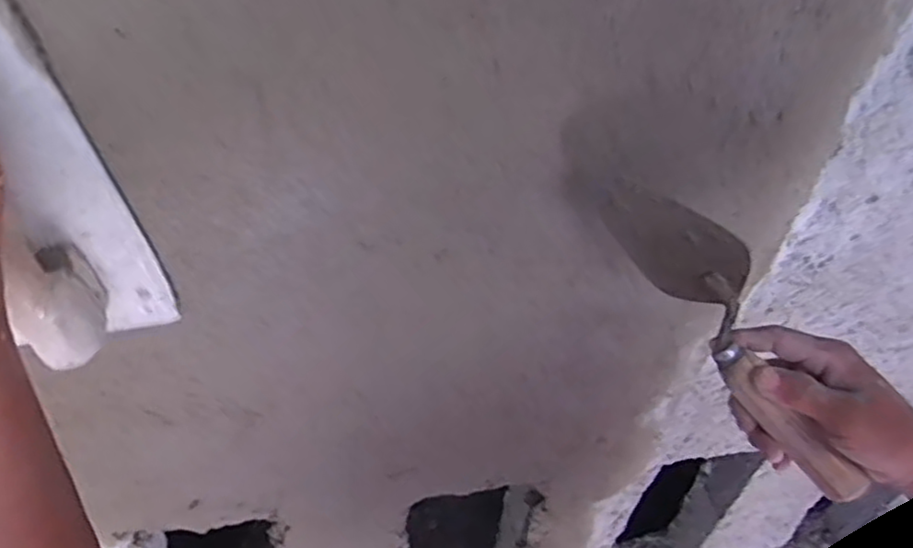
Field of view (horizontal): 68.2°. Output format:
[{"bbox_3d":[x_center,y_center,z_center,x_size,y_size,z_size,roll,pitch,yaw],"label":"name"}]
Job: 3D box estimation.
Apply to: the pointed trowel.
[{"bbox_3d":[0.196,0.047,0.473,0.043,0.081,0.258,-31,86,-35],"label":"pointed trowel"}]

